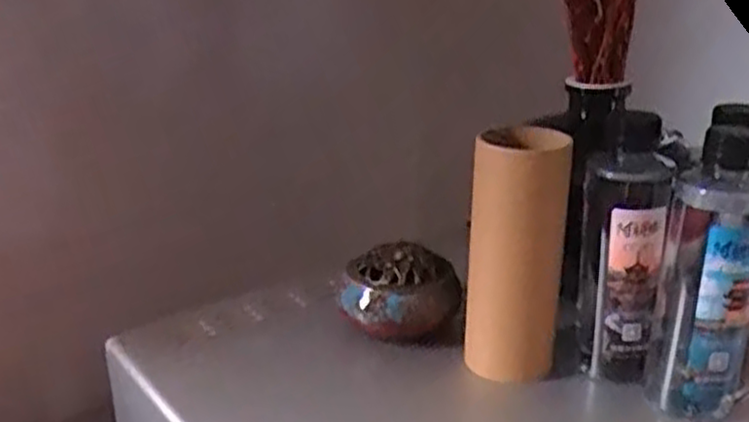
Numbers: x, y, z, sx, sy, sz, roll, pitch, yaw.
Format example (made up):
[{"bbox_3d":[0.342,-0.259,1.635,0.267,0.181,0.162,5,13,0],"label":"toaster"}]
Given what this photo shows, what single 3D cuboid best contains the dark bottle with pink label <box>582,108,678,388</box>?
[{"bbox_3d":[0.160,0.030,0.500,0.052,0.168,0.039,5,22,16],"label":"dark bottle with pink label"}]

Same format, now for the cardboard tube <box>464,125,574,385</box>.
[{"bbox_3d":[0.097,0.027,0.526,0.060,0.165,0.063,3,21,11],"label":"cardboard tube"}]

